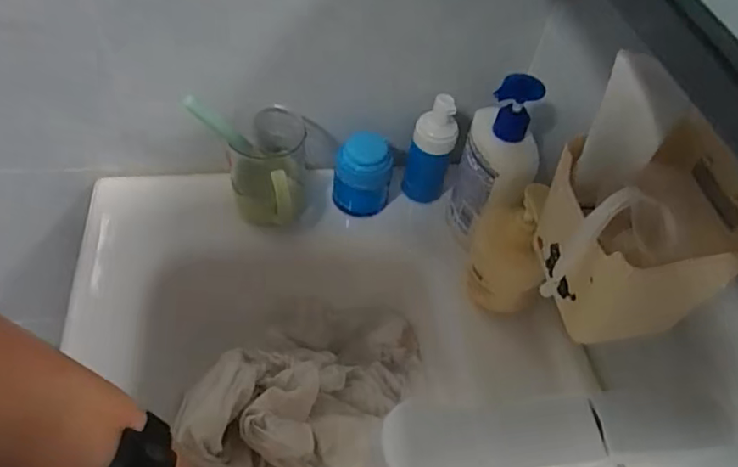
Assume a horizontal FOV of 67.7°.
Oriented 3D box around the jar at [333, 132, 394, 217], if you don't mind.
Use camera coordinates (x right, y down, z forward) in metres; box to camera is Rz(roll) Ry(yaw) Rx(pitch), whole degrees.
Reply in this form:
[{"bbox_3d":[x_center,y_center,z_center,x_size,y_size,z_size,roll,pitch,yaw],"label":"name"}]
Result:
[{"bbox_3d":[-0.007,-0.068,0.644,0.063,0.090,0.054,9,52,1],"label":"jar"}]

